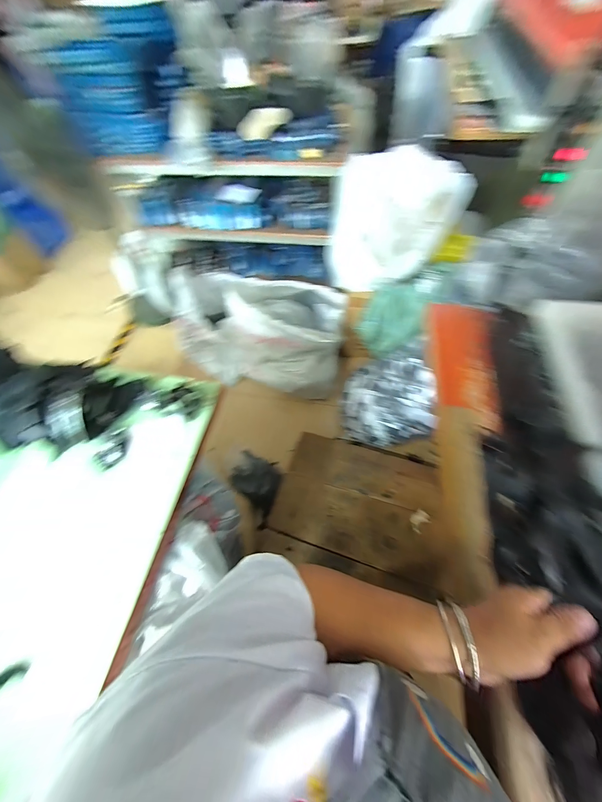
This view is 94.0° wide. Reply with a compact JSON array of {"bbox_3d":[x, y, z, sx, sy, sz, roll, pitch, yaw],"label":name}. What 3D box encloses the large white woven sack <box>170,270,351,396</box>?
[{"bbox_3d":[-0.224,-0.404,1.655,0.933,0.498,0.533,6,66,2],"label":"large white woven sack"}]

